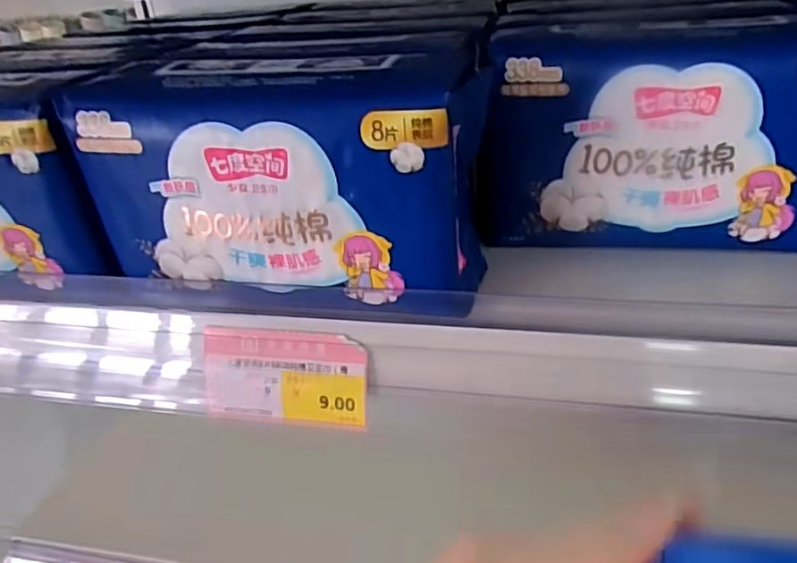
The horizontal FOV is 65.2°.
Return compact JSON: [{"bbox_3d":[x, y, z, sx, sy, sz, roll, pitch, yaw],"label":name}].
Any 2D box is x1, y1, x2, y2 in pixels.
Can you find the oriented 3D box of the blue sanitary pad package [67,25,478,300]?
[{"bbox_3d":[-0.043,-0.044,0.233,0.141,0.077,0.053,1,31,11],"label":"blue sanitary pad package"}]

